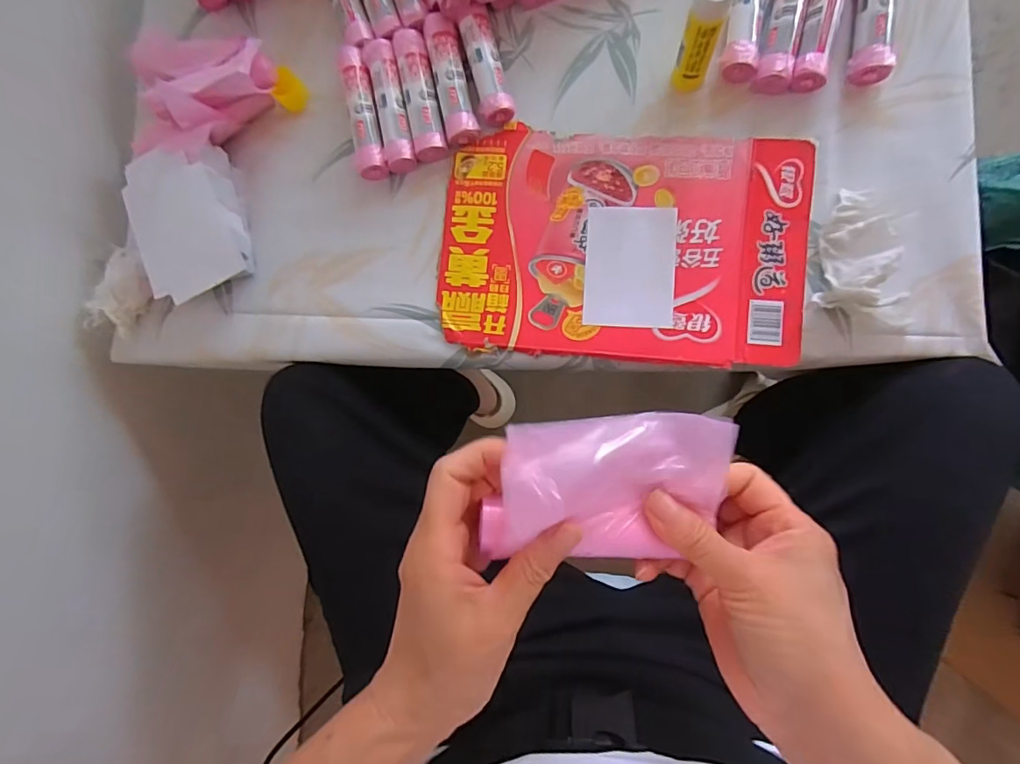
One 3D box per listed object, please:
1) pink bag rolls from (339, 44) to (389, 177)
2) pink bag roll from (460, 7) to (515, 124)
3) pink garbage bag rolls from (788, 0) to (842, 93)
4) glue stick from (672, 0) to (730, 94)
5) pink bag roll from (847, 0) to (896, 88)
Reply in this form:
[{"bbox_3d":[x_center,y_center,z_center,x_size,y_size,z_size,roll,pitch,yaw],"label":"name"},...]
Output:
[{"bbox_3d":[-0.140,-0.254,0.483,0.028,0.024,0.123,-13,87,7],"label":"pink bag rolls"},{"bbox_3d":[-0.022,-0.294,0.469,0.030,0.023,0.106,-15,87,7],"label":"pink bag roll"},{"bbox_3d":[0.265,-0.314,0.432,0.028,0.025,0.126,12,90,7],"label":"pink garbage bag rolls"},{"bbox_3d":[0.154,-0.277,0.405,0.028,0.102,0.030,0,88,7],"label":"glue stick"},{"bbox_3d":[0.308,-0.317,0.427,0.028,0.025,0.127,5,89,7],"label":"pink bag roll"}]

